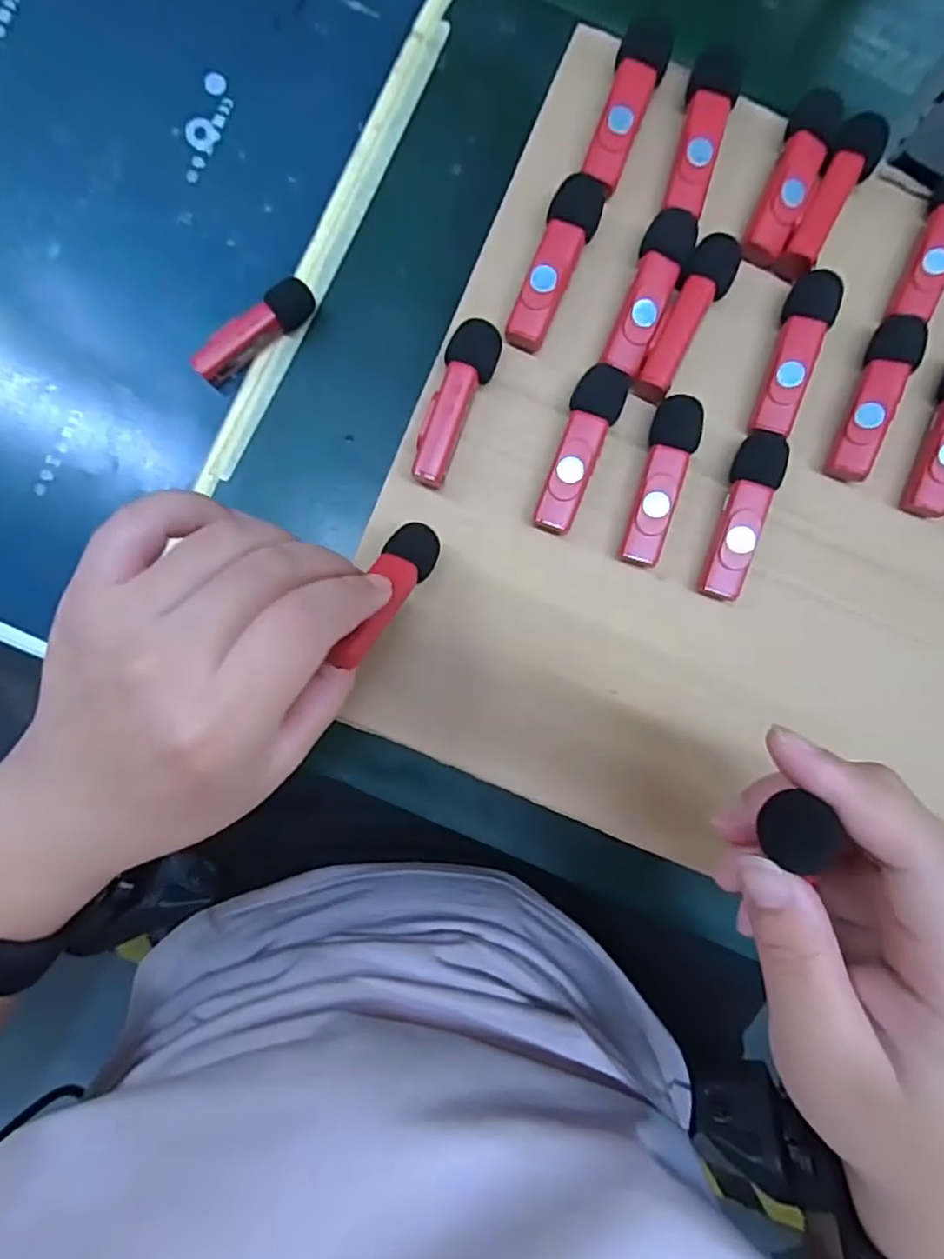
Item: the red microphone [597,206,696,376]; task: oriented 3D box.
[{"bbox_3d":[0.069,-0.132,0.248,0.019,0.015,0.065,22,85,-2],"label":"red microphone"}]

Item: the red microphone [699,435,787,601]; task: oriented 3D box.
[{"bbox_3d":[0.107,-0.045,0.251,0.018,0.016,0.066,16,85,-3],"label":"red microphone"}]

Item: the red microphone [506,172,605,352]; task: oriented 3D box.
[{"bbox_3d":[0.032,-0.141,0.247,0.019,0.014,0.065,21,85,-2],"label":"red microphone"}]

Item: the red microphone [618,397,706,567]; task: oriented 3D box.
[{"bbox_3d":[0.074,-0.058,0.250,0.018,0.016,0.067,15,85,-3],"label":"red microphone"}]

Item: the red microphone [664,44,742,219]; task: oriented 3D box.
[{"bbox_3d":[0.089,-0.193,0.248,0.018,0.013,0.060,15,85,-3],"label":"red microphone"}]

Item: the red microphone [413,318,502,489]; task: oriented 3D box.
[{"bbox_3d":[-0.006,-0.087,0.246,0.019,0.015,0.063,19,85,-3],"label":"red microphone"}]

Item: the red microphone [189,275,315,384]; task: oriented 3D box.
[{"bbox_3d":[-0.104,-0.143,0.305,0.065,0.019,0.017,-43,94,-2],"label":"red microphone"}]

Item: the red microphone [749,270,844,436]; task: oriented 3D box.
[{"bbox_3d":[0.127,-0.109,0.250,0.019,0.013,0.063,18,85,-3],"label":"red microphone"}]

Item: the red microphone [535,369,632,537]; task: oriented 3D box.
[{"bbox_3d":[0.042,-0.070,0.249,0.019,0.015,0.067,19,85,-3],"label":"red microphone"}]

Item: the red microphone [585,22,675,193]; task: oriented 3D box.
[{"bbox_3d":[0.060,-0.203,0.246,0.018,0.011,0.064,18,85,-3],"label":"red microphone"}]

